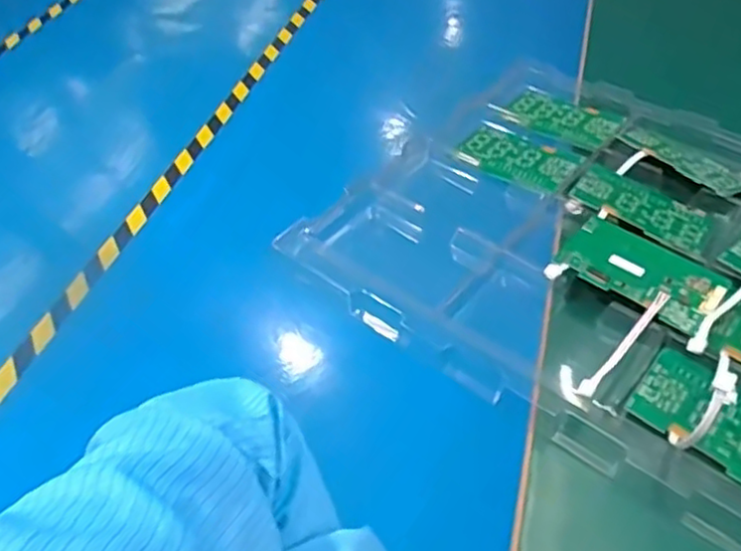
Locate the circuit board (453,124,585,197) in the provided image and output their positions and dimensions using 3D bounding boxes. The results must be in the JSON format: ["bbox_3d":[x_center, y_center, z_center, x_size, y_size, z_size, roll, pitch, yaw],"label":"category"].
[{"bbox_3d":[0.161,-0.129,0.742,0.129,0.008,0.078,25,52,25],"label":"circuit board"}]

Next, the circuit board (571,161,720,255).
[{"bbox_3d":[0.272,-0.069,0.673,0.131,0.006,0.085,32,45,19],"label":"circuit board"}]

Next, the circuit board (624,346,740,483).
[{"bbox_3d":[0.266,0.109,0.501,0.131,0.007,0.080,30,55,28],"label":"circuit board"}]

